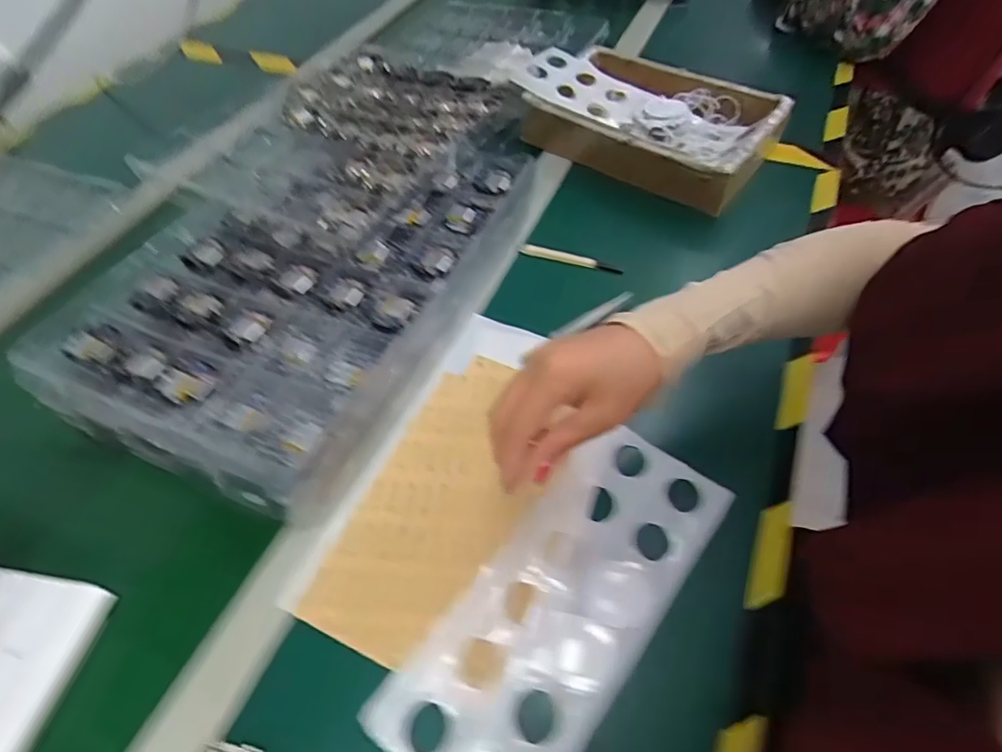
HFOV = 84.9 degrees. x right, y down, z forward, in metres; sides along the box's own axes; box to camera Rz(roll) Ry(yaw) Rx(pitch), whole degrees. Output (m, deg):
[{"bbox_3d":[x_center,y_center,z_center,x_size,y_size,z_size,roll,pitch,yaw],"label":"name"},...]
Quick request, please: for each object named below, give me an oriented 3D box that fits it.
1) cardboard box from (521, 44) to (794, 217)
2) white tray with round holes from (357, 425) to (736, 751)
[{"bbox_3d":[0.192,-0.309,0.665,0.277,0.064,0.204,33,62,23],"label":"cardboard box"},{"bbox_3d":[0.044,0.151,0.376,0.116,0.011,0.273,34,62,23],"label":"white tray with round holes"}]

